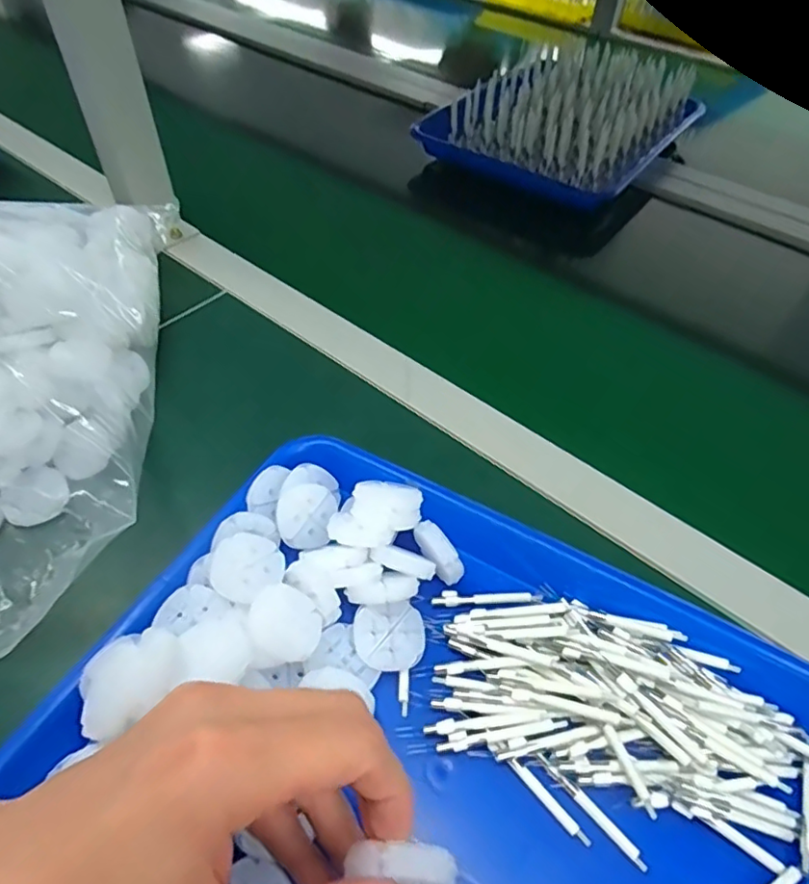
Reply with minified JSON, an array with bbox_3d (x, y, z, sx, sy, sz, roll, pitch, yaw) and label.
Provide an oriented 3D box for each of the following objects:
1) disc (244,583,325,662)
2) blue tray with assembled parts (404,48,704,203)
[{"bbox_3d":[-0.055,0.083,0.270,0.035,0.004,0.036,22,40,-20],"label":"disc"},{"bbox_3d":[0.191,-0.389,0.691,0.244,0.063,0.266,29,55,20],"label":"blue tray with assembled parts"}]

